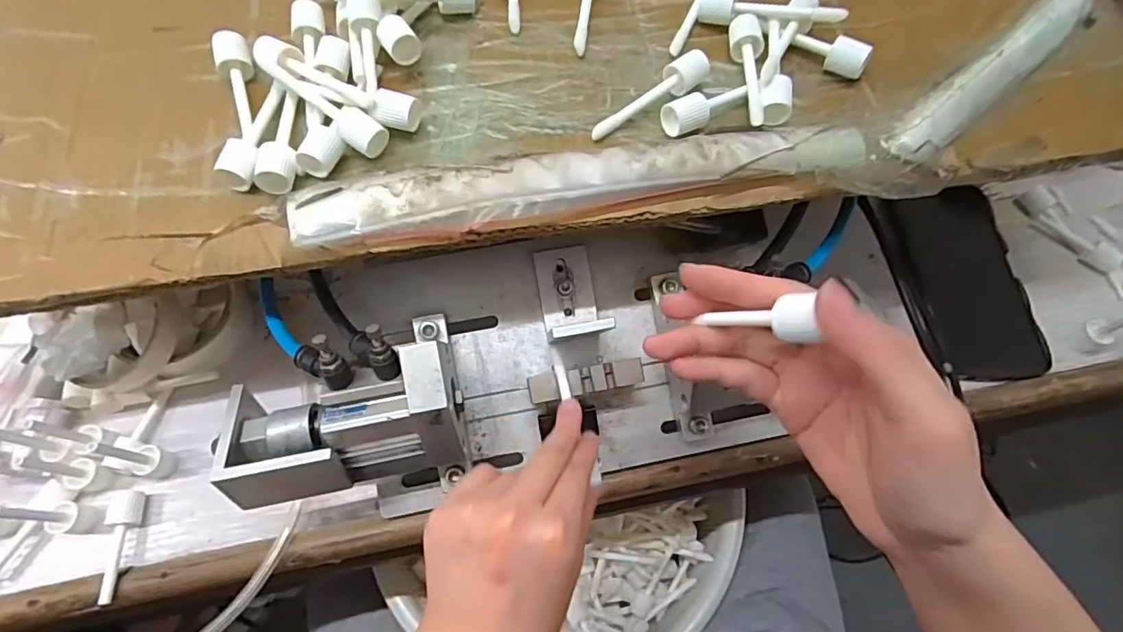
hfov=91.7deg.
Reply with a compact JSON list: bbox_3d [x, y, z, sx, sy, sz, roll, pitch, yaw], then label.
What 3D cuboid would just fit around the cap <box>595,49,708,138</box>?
[{"bbox_3d":[0.051,-0.123,0.308,0.080,0.017,0.019,-41,74,-16],"label":"cap"}]

